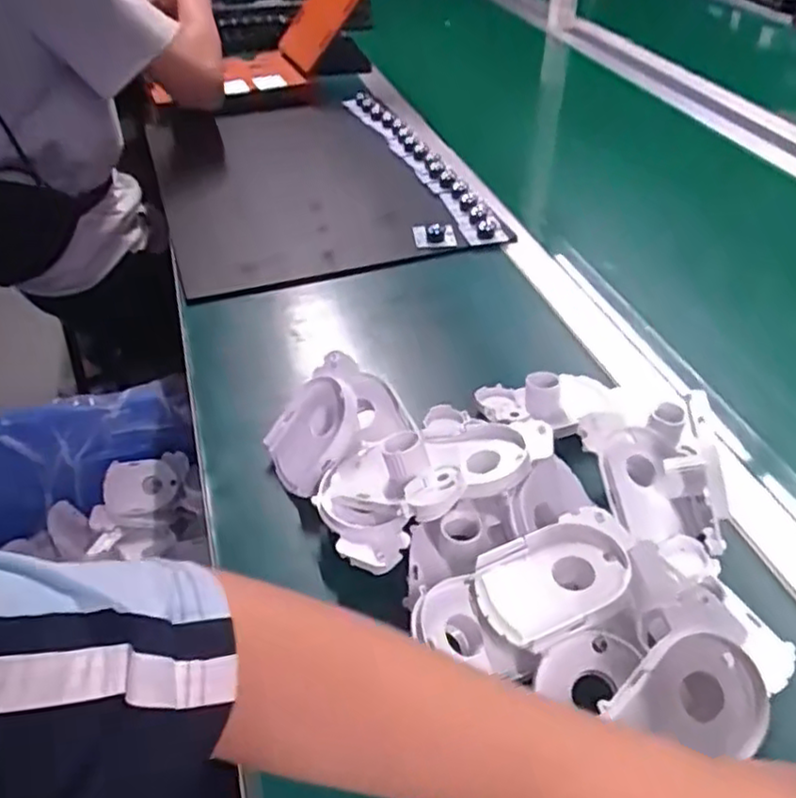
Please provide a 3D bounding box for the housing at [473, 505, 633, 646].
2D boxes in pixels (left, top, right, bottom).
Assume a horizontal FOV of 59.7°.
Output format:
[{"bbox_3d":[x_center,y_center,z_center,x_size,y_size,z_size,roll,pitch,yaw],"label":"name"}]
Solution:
[{"bbox_3d":[0.096,0.105,0.405,0.100,0.032,0.064,-19,46,-19],"label":"housing"}]

